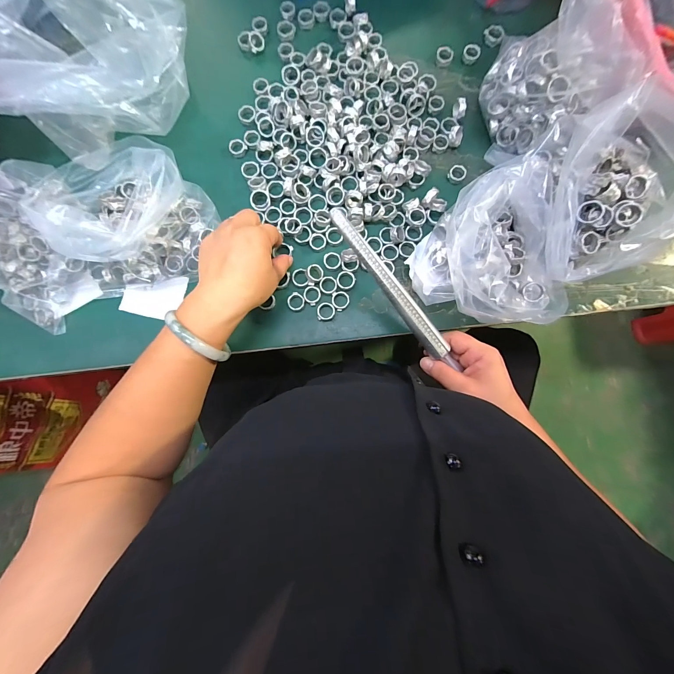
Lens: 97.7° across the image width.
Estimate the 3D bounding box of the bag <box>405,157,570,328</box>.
[{"bbox_3d":[0.154,-0.080,0.307,0.134,0.083,0.156,-13,83,-2],"label":"bag"}]

